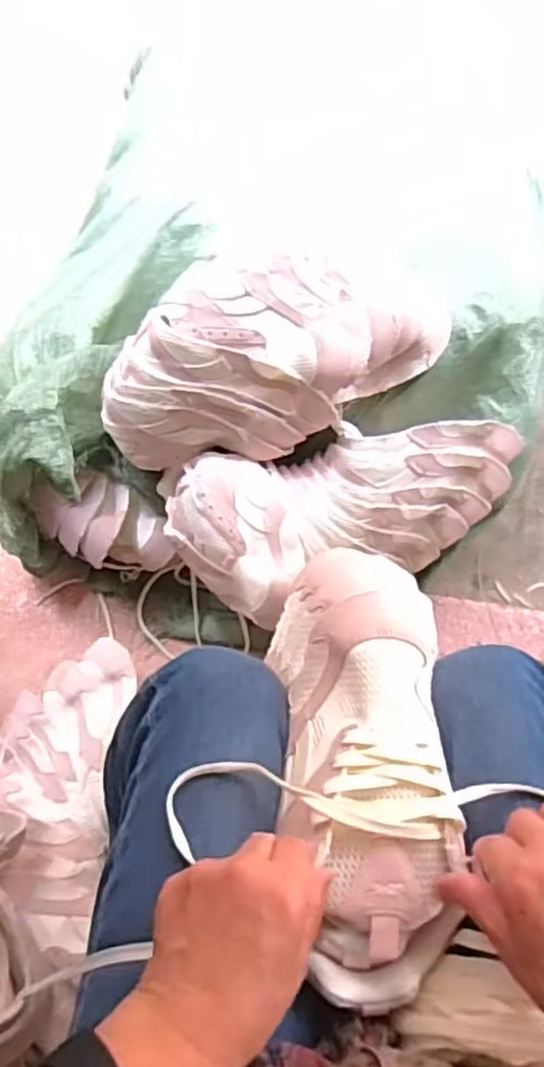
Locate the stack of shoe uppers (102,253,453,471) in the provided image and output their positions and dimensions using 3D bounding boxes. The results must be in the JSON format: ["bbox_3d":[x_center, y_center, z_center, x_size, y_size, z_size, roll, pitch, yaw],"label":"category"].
[{"bbox_3d":[0.004,-0.198,0.769,0.383,0.126,0.172,-18,67,-6],"label":"stack of shoe uppers"}]

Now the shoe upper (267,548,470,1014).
[{"bbox_3d":[0.056,0.127,0.468,0.103,0.121,0.297,-3,58,0],"label":"shoe upper"}]

